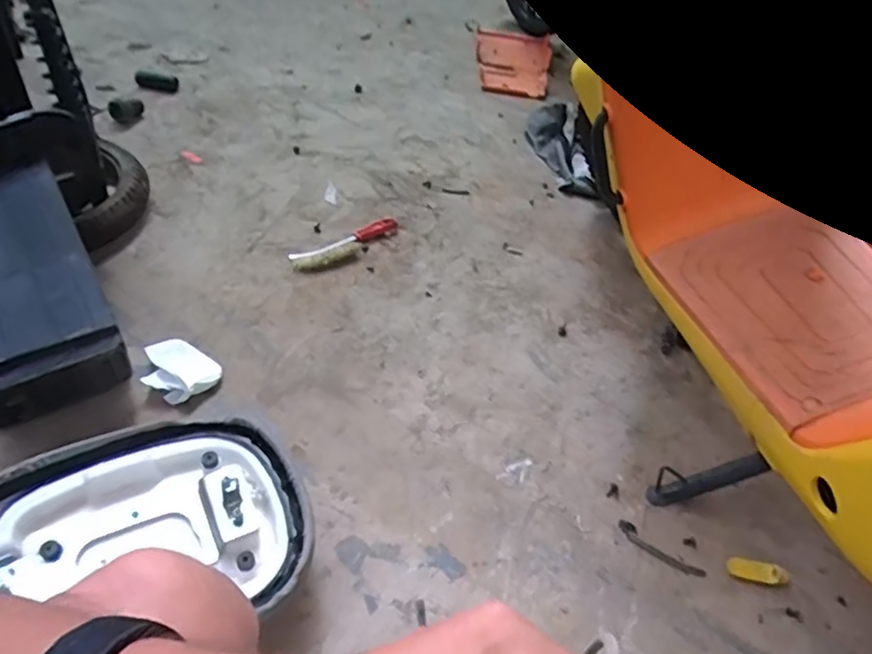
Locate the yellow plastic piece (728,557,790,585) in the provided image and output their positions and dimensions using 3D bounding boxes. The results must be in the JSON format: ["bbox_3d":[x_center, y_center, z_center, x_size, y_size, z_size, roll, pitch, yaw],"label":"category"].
[{"bbox_3d":[0.416,0.315,0.803,0.072,0.018,0.023,14,47,6],"label":"yellow plastic piece"}]

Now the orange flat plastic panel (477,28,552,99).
[{"bbox_3d":[0.223,-0.759,1.771,0.207,0.017,0.374,6,47,-2],"label":"orange flat plastic panel"}]

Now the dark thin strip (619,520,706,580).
[{"bbox_3d":[0.292,0.293,0.812,0.117,0.005,0.023,30,51,19],"label":"dark thin strip"}]

